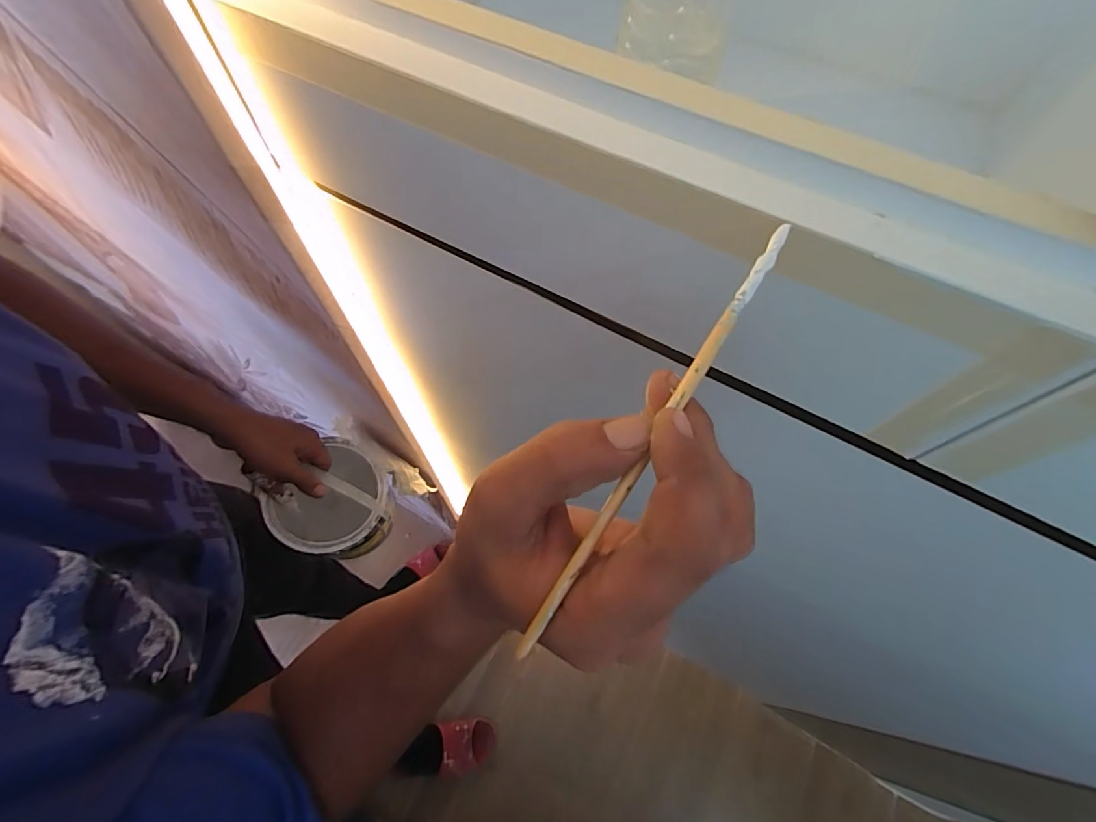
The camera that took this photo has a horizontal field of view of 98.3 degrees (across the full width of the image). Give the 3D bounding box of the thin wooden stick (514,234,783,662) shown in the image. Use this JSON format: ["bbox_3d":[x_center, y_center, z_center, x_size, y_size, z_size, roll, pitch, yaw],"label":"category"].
[{"bbox_3d":[0.039,0.005,0.162,0.006,0.004,0.173,32,81,14],"label":"thin wooden stick"}]

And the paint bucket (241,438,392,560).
[{"bbox_3d":[-0.321,0.149,0.737,0.169,0.305,0.158,6,74,-24],"label":"paint bucket"}]

